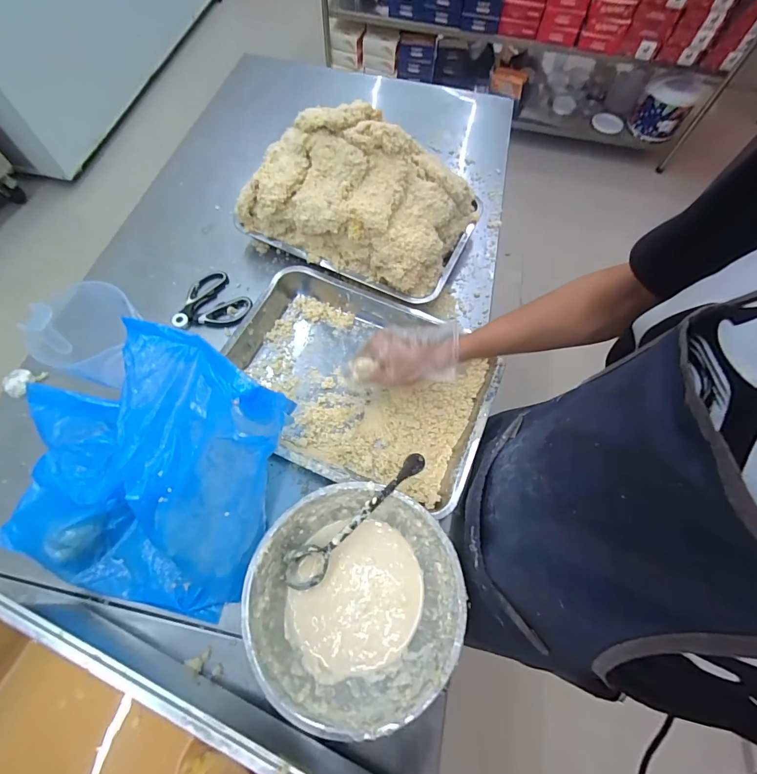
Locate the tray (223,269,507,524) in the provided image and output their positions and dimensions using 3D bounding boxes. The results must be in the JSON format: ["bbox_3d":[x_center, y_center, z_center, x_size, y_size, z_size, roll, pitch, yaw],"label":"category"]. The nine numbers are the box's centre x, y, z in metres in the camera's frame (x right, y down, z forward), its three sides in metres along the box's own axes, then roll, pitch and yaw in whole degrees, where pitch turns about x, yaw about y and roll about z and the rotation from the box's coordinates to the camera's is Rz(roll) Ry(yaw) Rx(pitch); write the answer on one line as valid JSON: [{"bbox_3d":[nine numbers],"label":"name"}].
[{"bbox_3d":[-0.036,-0.010,0.548,0.381,0.056,0.279,23,67,8],"label":"tray"}]

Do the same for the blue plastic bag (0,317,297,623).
[{"bbox_3d":[-0.295,0.088,0.429,0.278,0.164,0.275,13,66,3],"label":"blue plastic bag"}]

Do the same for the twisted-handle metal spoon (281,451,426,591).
[{"bbox_3d":[-0.028,0.160,0.446,0.217,0.026,0.044,-43,73,3],"label":"twisted-handle metal spoon"}]

